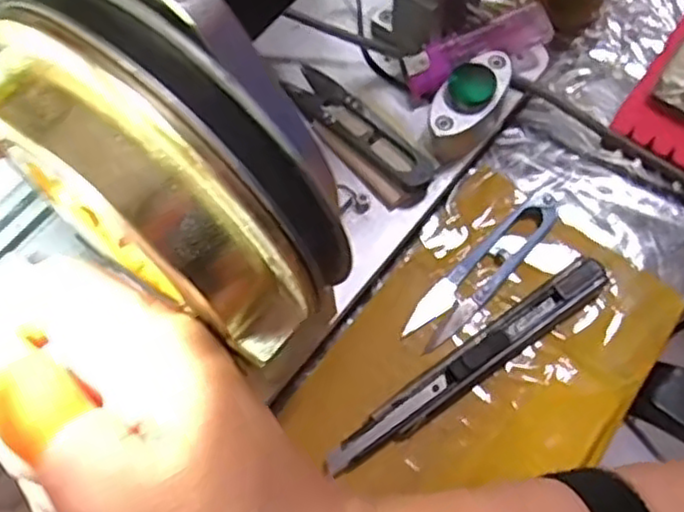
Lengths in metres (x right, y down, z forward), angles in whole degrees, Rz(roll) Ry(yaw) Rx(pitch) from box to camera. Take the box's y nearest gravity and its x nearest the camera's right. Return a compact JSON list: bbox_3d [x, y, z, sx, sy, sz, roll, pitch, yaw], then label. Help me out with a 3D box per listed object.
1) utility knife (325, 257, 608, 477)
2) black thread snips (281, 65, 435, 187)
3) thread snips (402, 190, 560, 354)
[{"bbox_3d":[0.060,0.049,0.329,0.157,0.012,0.017,-34,70,-12],"label":"utility knife"},{"bbox_3d":[0.007,-0.067,0.366,0.024,0.016,0.099,-38,71,-13],"label":"black thread snips"},{"bbox_3d":[0.074,0.005,0.356,0.108,0.009,0.024,-42,72,-14],"label":"thread snips"}]

